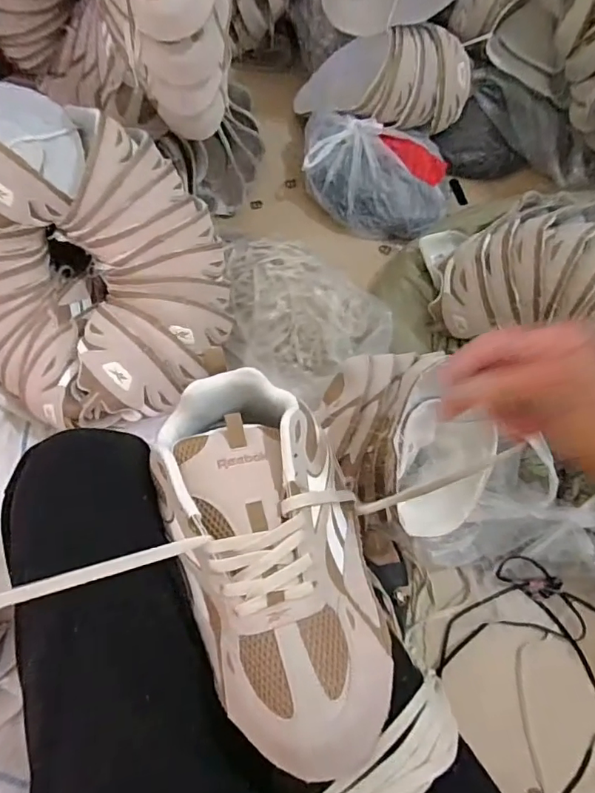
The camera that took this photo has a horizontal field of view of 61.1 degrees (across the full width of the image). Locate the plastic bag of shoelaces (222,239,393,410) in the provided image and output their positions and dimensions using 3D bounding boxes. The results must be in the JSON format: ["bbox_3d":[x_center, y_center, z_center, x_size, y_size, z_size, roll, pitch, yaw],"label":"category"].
[{"bbox_3d":[-0.009,-0.117,0.789,0.291,0.075,0.221,30,70,9],"label":"plastic bag of shoelaces"}]

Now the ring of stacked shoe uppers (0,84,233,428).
[{"bbox_3d":[-0.292,-0.186,0.643,0.433,0.188,0.353,40,72,12],"label":"ring of stacked shoe uppers"}]

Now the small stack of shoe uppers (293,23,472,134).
[{"bbox_3d":[0.136,-0.559,0.906,0.317,0.142,0.149,15,67,25],"label":"small stack of shoe uppers"}]

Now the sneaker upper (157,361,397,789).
[{"bbox_3d":[-0.015,0.097,0.331,0.118,0.066,0.252,-17,67,-9],"label":"sneaker upper"}]

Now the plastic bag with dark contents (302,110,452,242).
[{"bbox_3d":[0.138,-0.391,0.896,0.267,0.087,0.180,10,68,1],"label":"plastic bag with dark contents"}]

